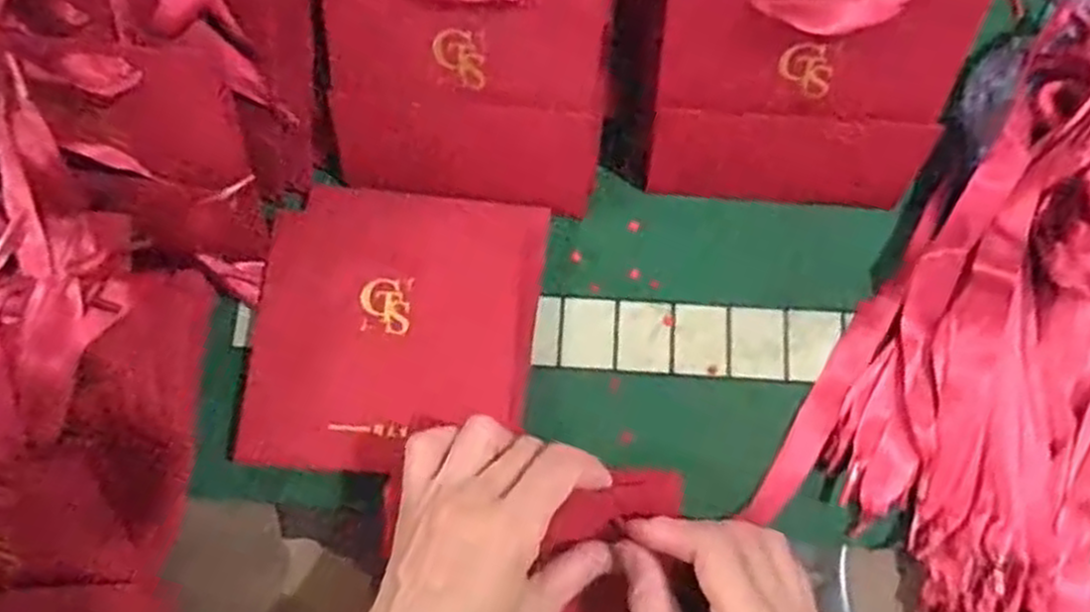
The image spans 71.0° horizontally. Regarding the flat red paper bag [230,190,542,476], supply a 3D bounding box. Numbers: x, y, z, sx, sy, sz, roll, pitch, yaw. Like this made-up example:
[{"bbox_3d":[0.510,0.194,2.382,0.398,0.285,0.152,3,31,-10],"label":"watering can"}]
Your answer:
[{"bbox_3d":[-0.081,0.014,0.419,0.151,0.027,0.151,3,77,2],"label":"flat red paper bag"}]

